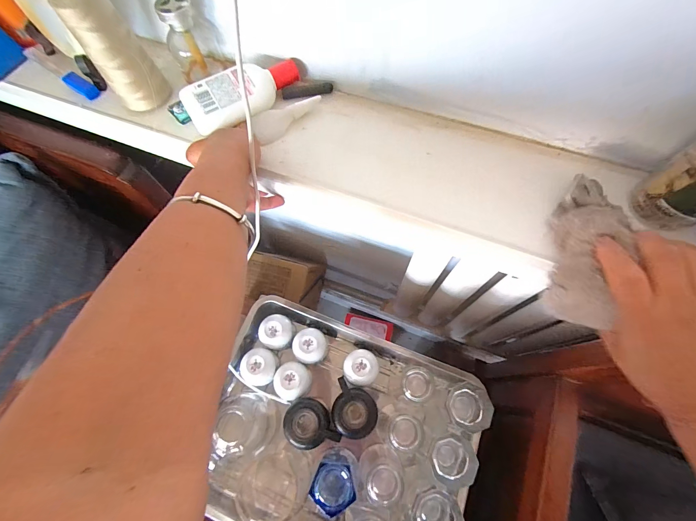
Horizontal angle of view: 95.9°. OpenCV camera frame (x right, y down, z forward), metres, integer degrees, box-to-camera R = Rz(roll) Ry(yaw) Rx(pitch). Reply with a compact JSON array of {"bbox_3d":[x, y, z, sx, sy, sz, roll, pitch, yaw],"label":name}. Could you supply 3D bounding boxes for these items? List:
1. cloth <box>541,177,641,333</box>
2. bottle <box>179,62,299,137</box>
[{"bbox_3d":[0.212,-0.012,0.279,0.054,0.043,0.134,10,84,5],"label":"cloth"},{"bbox_3d":[-0.114,-0.187,0.343,0.127,0.025,0.056,-32,70,-14],"label":"bottle"}]

